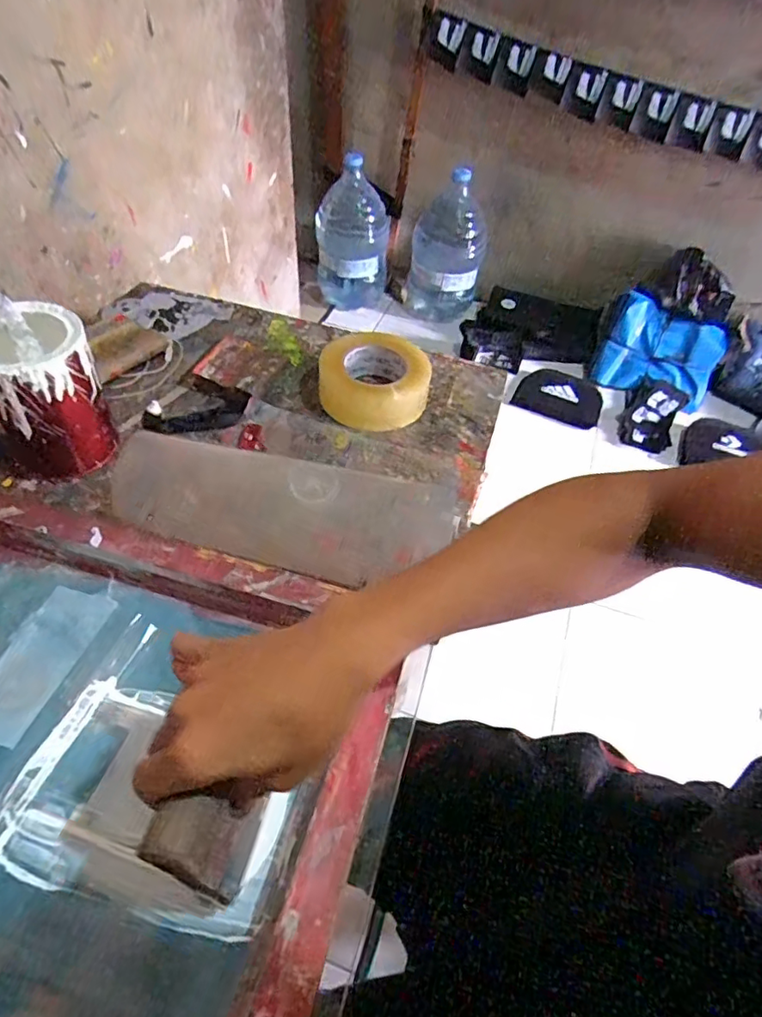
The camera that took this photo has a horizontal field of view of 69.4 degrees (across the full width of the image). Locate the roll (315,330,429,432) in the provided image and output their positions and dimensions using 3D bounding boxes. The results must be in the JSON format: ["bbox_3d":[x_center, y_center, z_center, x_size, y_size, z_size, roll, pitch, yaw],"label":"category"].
[{"bbox_3d":[-0.006,-0.159,0.675,0.131,0.056,0.119,8,50,0],"label":"roll"}]

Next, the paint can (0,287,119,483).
[{"bbox_3d":[-0.332,-0.113,0.540,0.105,0.142,0.104,26,52,14],"label":"paint can"}]

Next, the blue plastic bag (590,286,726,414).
[{"bbox_3d":[0.880,-0.486,1.727,0.348,0.281,0.042,20,11,-1],"label":"blue plastic bag"}]

